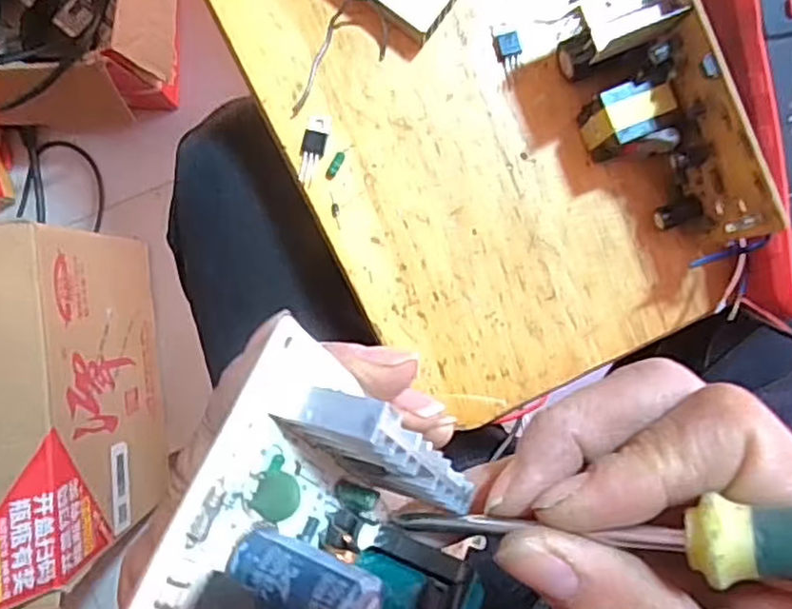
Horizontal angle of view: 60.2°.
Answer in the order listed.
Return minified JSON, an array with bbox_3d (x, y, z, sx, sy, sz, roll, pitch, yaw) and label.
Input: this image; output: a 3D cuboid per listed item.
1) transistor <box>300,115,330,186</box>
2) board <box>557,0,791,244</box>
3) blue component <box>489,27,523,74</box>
[{"bbox_3d":[-0.036,-0.067,0.294,0.010,0.004,0.029,13,91,1],"label":"transistor"},{"bbox_3d":[0.096,-0.074,0.262,0.035,0.062,0.113,-22,90,1],"label":"board"},{"bbox_3d":[0.048,-0.110,0.292,0.011,0.004,0.019,-14,90,1],"label":"blue component"}]

